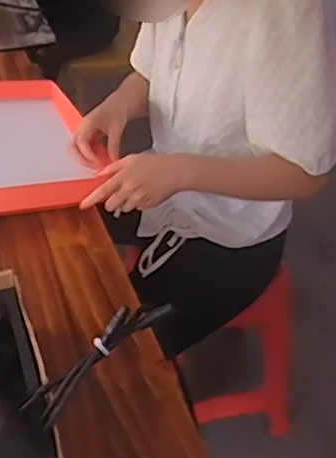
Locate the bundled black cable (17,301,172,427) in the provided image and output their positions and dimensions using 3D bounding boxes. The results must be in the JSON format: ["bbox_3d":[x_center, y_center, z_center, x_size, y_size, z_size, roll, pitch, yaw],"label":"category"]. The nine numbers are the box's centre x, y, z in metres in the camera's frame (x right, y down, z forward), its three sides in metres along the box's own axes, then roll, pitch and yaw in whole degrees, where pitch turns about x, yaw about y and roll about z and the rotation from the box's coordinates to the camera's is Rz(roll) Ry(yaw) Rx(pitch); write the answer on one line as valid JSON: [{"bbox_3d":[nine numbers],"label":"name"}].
[{"bbox_3d":[-0.060,0.104,0.500,0.143,0.028,0.034,-42,48,-6],"label":"bundled black cable"}]

